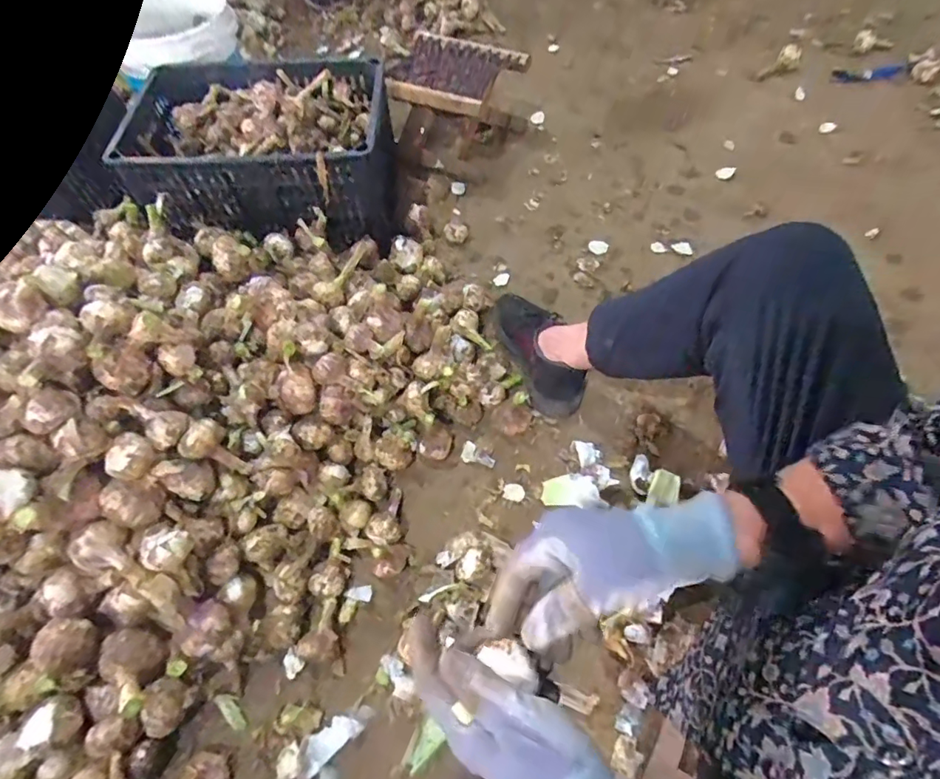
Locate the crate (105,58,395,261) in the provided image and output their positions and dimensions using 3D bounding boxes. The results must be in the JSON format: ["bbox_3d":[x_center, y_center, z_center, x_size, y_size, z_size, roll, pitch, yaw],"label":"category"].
[{"bbox_3d":[-0.382,-0.450,0.976,0.450,0.183,0.362,-2,58,1],"label":"crate"}]

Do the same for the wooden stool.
[{"bbox_3d":[-0.037,-0.627,1.137,0.251,0.169,0.235,17,61,13],"label":"wooden stool"}]

